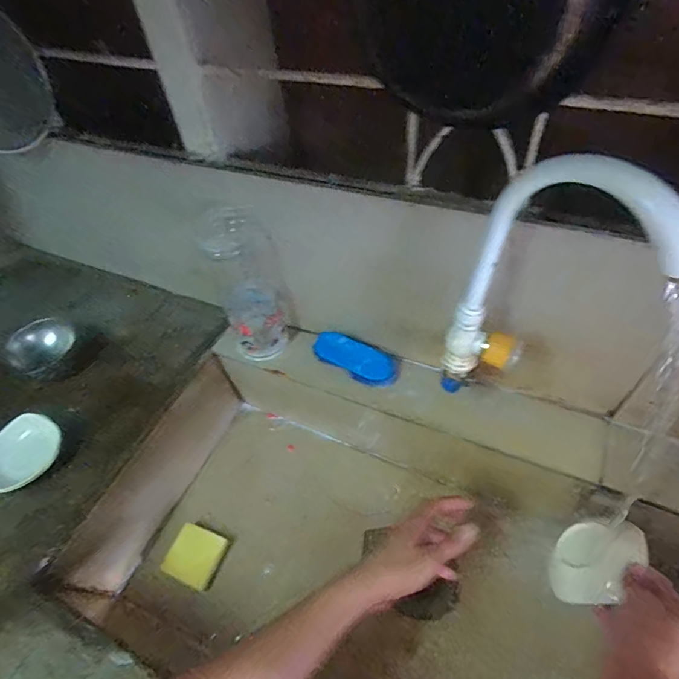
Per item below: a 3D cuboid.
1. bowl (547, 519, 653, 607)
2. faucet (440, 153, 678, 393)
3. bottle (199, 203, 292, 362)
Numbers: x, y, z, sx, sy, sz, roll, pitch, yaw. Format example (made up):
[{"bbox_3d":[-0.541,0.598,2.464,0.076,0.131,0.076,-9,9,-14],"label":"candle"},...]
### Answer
[{"bbox_3d":[0.294,0.256,0.504,0.045,0.098,0.089,32,57,-26],"label":"bowl"},{"bbox_3d":[0.178,-0.023,0.391,0.164,0.270,0.038,34,62,28],"label":"faucet"},{"bbox_3d":[-0.131,-0.074,0.661,0.101,0.234,0.068,-18,51,-8],"label":"bottle"}]

